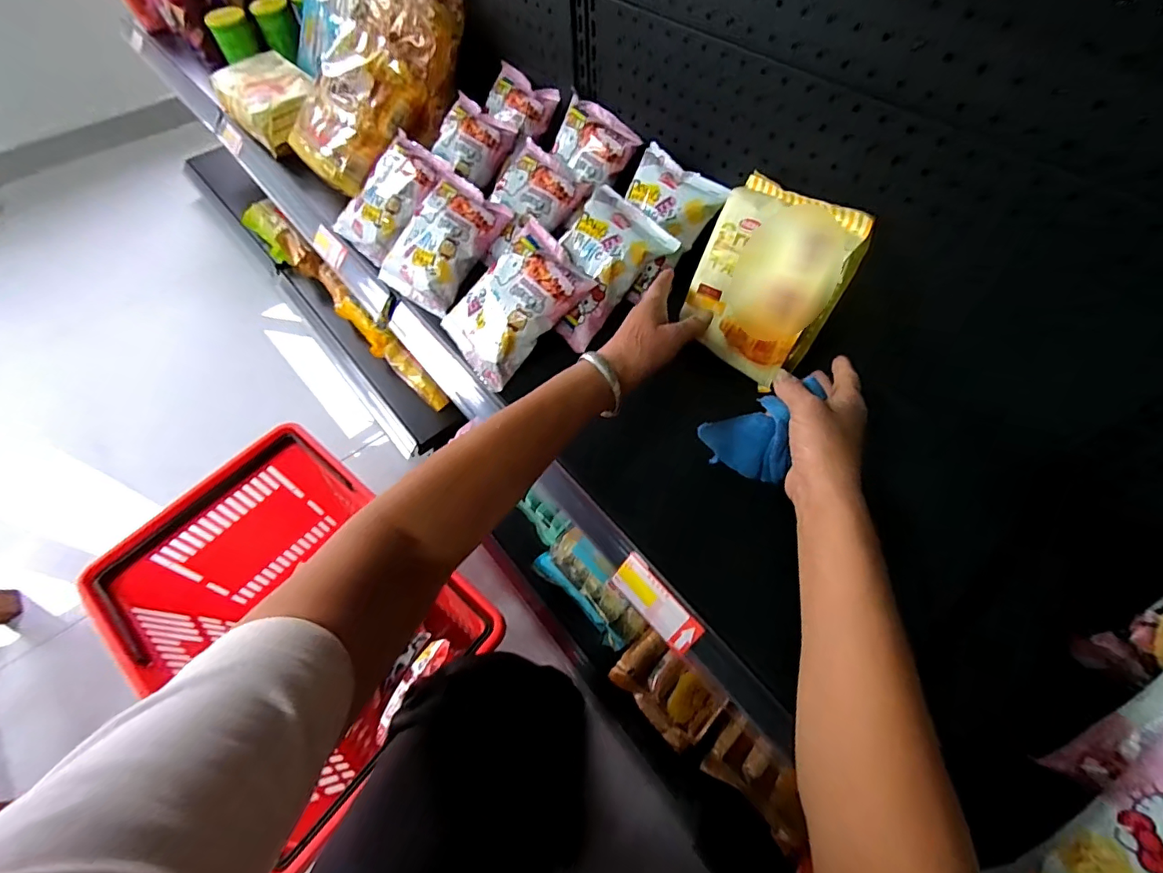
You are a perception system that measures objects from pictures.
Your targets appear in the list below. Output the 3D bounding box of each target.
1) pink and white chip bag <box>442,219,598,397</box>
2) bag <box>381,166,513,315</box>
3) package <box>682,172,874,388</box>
[{"bbox_3d":[-0.085,-0.156,0.573,0.169,0.039,0.128,-46,66,14],"label":"pink and white chip bag"},{"bbox_3d":[-0.184,-0.250,0.649,0.135,0.069,0.169,42,111,22],"label":"bag"},{"bbox_3d":[0.196,-0.165,0.532,0.142,0.185,0.059,37,32,22],"label":"package"}]

